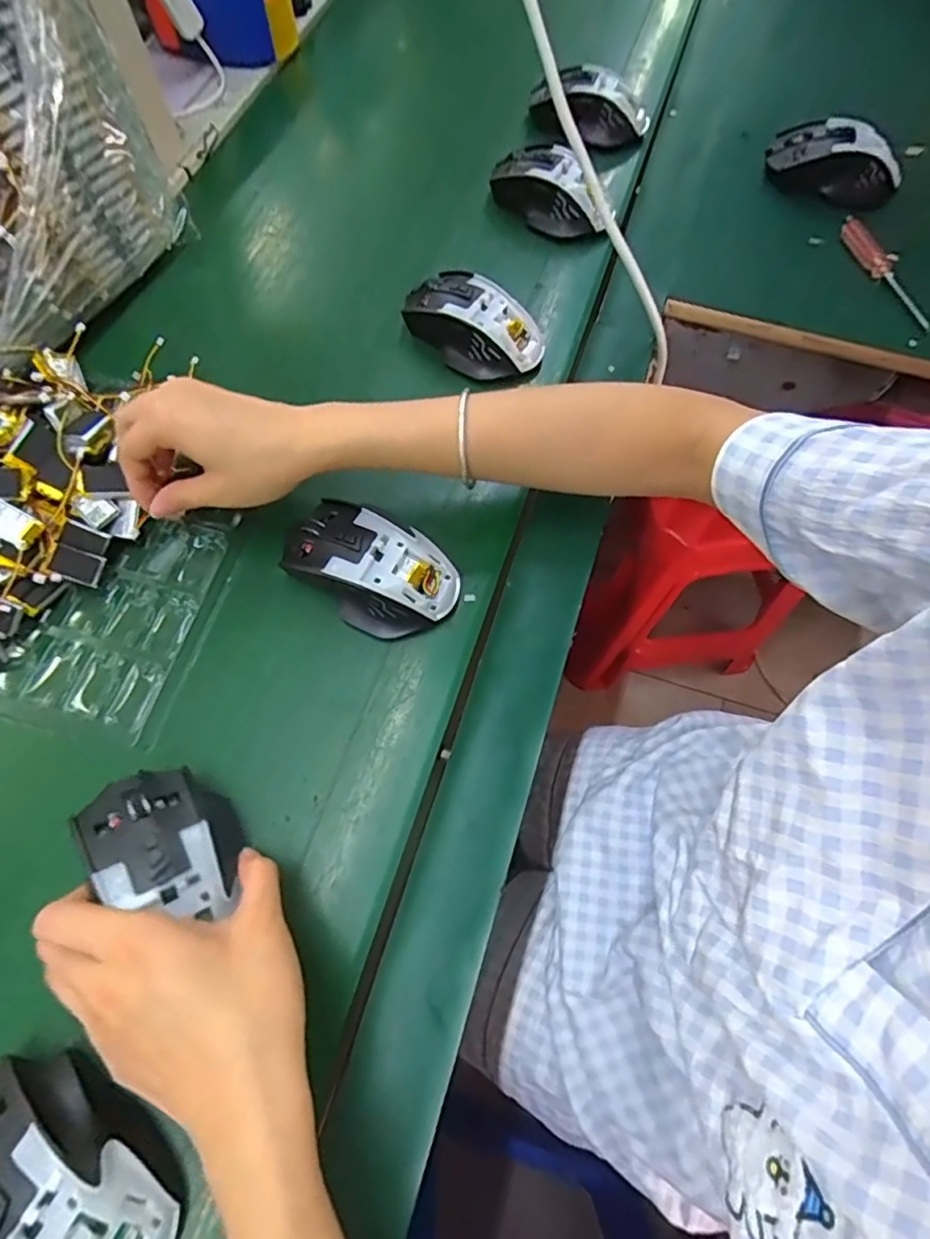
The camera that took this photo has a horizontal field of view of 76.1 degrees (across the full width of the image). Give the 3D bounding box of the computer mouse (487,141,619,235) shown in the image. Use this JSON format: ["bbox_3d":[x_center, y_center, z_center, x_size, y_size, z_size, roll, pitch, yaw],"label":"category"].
[{"bbox_3d":[0.075,-0.375,0.517,0.112,0.042,0.055,22,69,9],"label":"computer mouse"}]

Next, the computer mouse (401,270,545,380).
[{"bbox_3d":[0.005,-0.227,0.458,0.105,0.040,0.062,36,72,14],"label":"computer mouse"}]

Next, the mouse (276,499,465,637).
[{"bbox_3d":[-0.062,-0.034,0.380,0.112,0.039,0.068,23,69,9],"label":"mouse"}]

